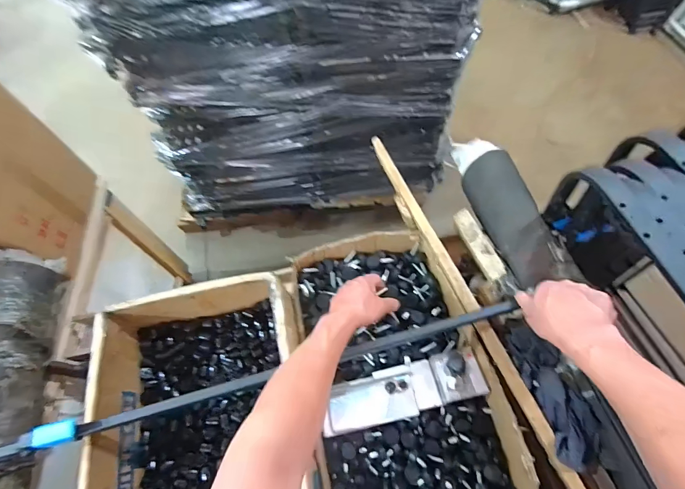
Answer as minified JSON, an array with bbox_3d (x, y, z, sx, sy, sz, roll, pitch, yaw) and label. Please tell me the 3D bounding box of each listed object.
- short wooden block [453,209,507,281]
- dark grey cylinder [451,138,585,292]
[{"bbox_3d":[0.286,-0.001,0.748,0.033,0.033,0.169,-18,63,-5],"label":"short wooden block"},{"bbox_3d":[0.338,-0.081,0.749,0.101,0.083,0.379,-12,63,-2],"label":"dark grey cylinder"}]

